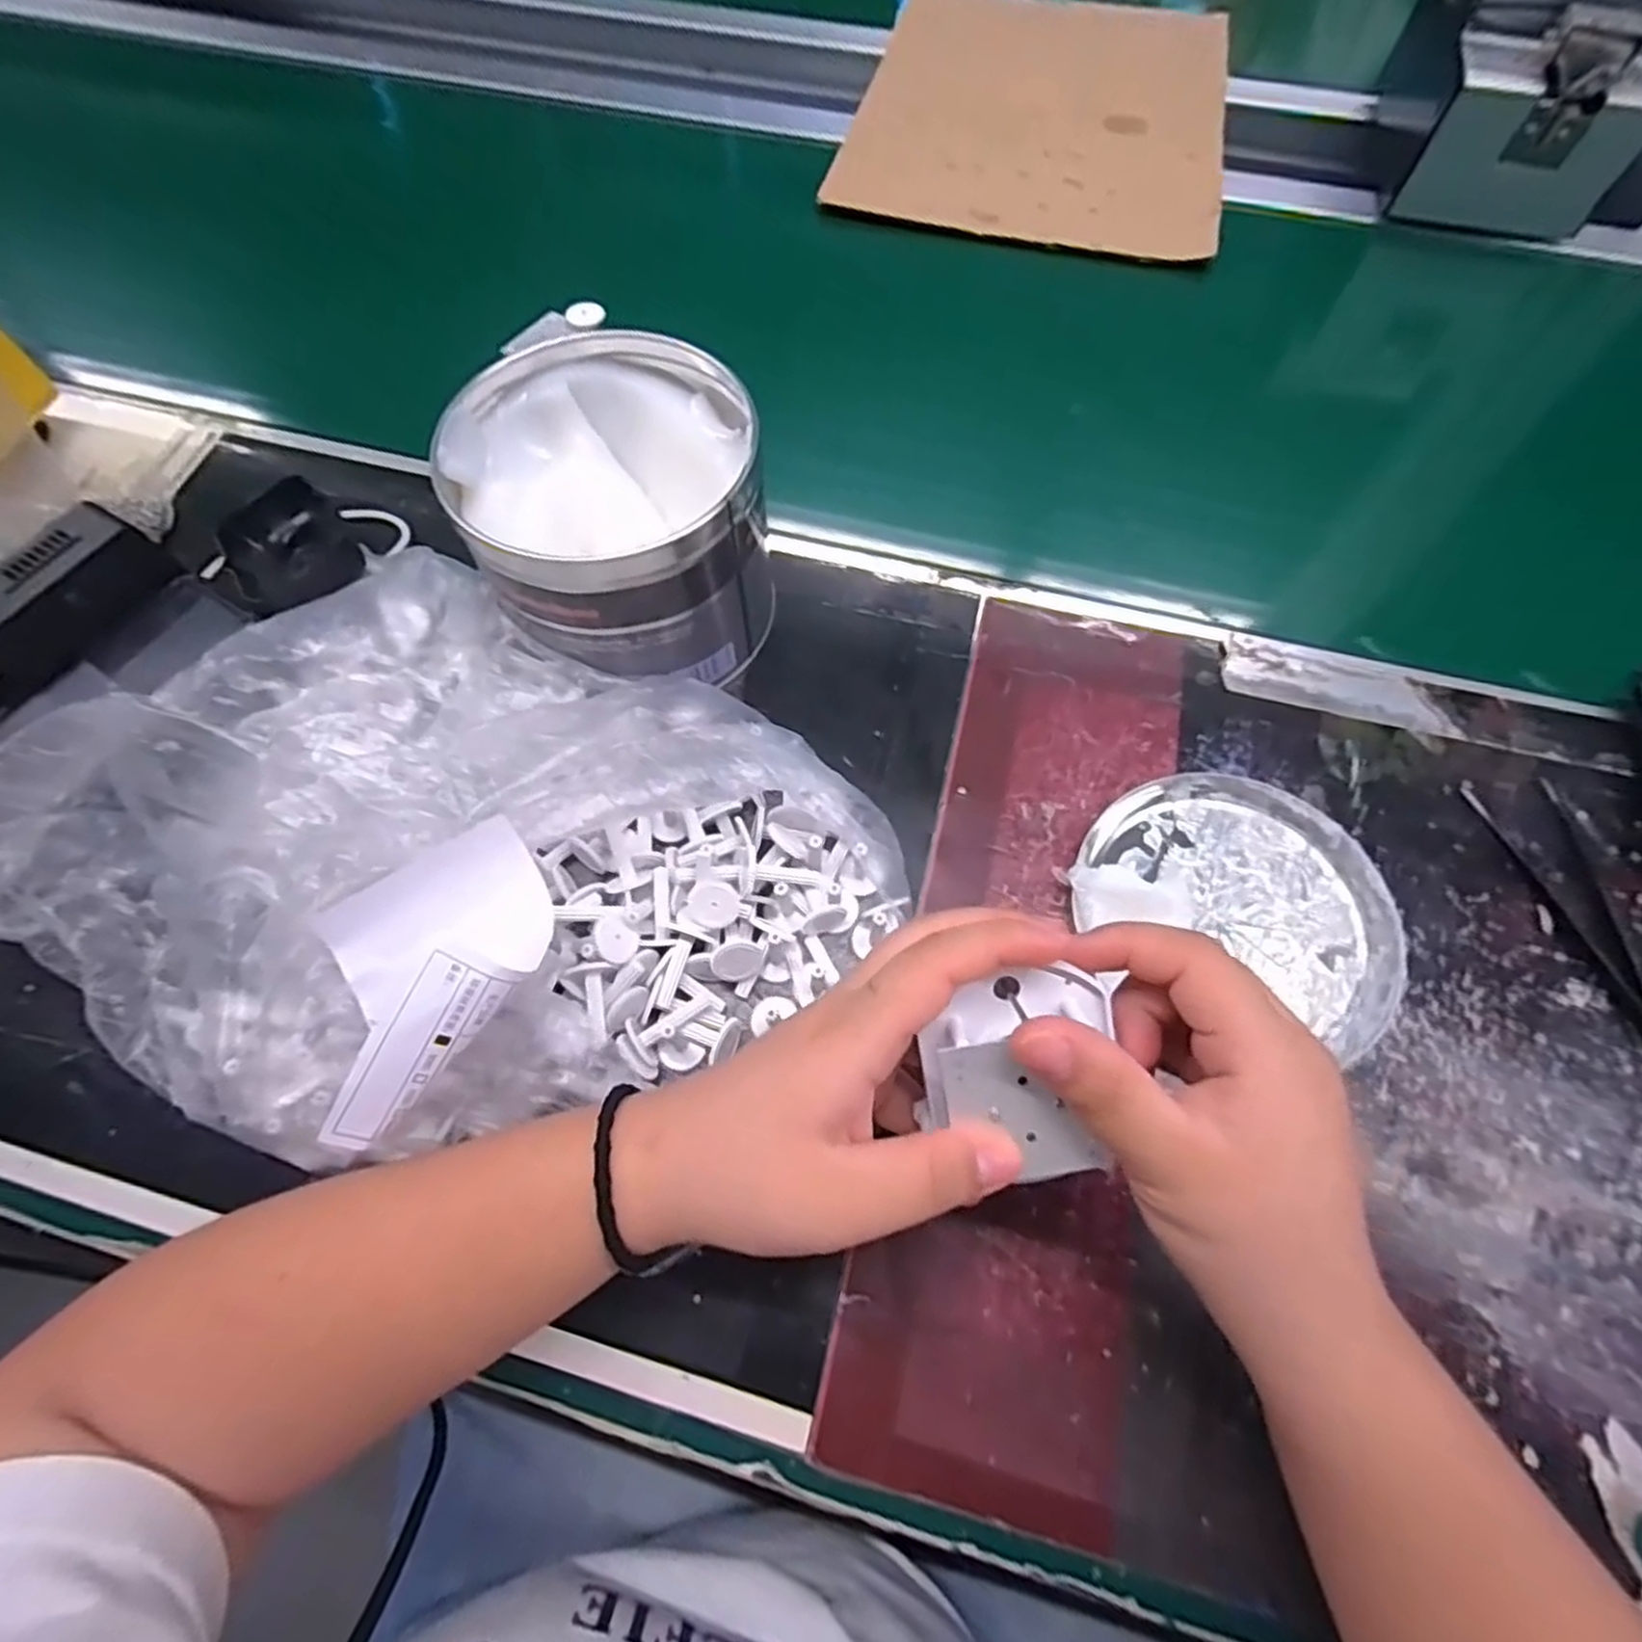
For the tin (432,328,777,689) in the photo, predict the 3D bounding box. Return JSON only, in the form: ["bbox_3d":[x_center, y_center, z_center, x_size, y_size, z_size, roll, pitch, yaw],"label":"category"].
[{"bbox_3d":[-0.089,-0.130,0.349,0.124,0.104,0.121,0,65,0],"label":"tin"}]

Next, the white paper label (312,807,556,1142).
[{"bbox_3d":[-0.128,0.046,0.244,0.086,0.035,0.080,-26,68,-12],"label":"white paper label"}]

